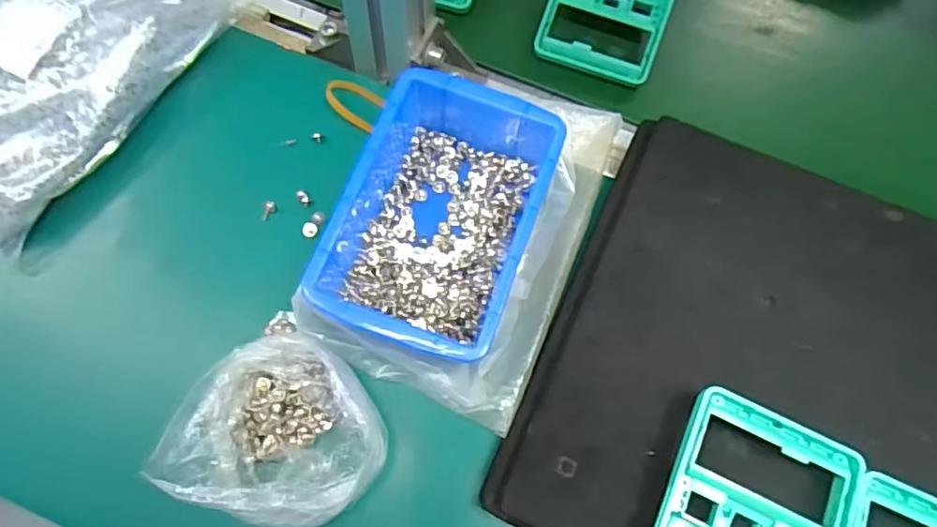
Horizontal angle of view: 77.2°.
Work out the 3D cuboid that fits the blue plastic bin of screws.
[{"bbox_3d":[-0.014,-0.027,0.324,0.100,0.044,0.151,21,71,5],"label":"blue plastic bin of screws"}]

